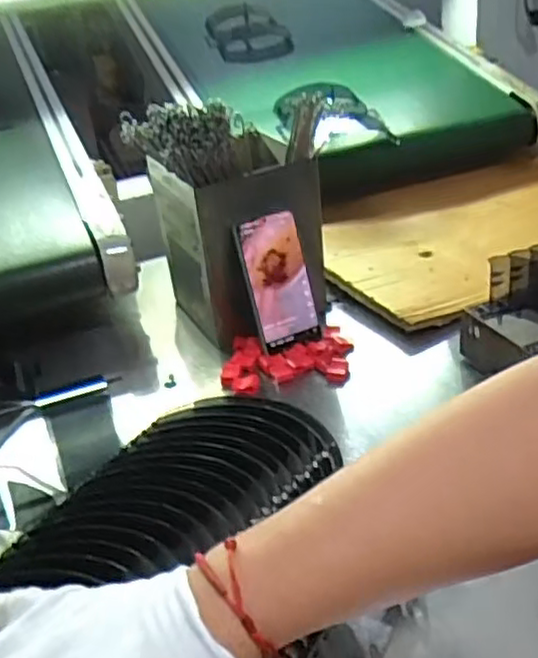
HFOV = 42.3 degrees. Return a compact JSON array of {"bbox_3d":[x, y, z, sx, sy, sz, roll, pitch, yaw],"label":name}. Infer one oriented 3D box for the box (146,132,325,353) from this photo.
[{"bbox_3d":[-0.047,-0.130,0.875,0.154,0.194,0.255,-18,32,-19],"label":"box"}]

